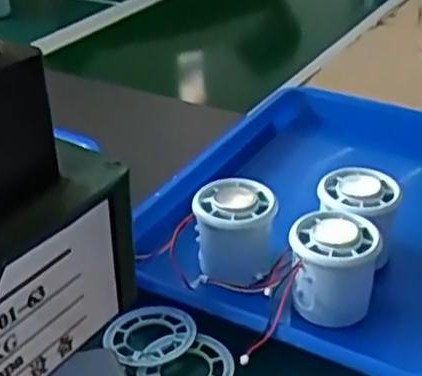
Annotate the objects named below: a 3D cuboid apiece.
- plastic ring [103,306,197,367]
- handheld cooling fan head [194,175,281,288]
[{"bbox_3d":[-0.037,0.090,0.435,0.047,0.005,0.052,25,40,36],"label":"plastic ring"},{"bbox_3d":[0.017,0.030,0.482,0.054,0.055,0.051,-2,31,0],"label":"handheld cooling fan head"}]

